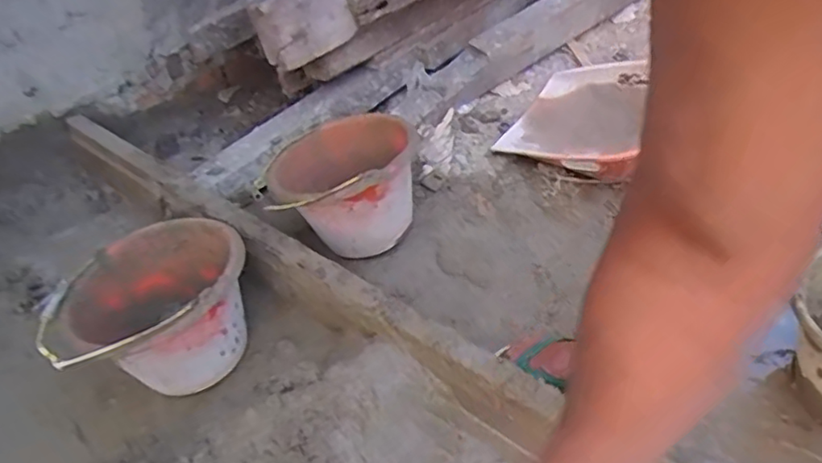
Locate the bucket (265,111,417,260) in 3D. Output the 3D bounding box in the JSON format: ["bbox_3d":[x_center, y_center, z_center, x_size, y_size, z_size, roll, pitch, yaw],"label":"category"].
[{"bbox_3d":[-0.128,-0.086,1.213,0.270,0.218,0.270,-2,43,1],"label":"bucket"}]

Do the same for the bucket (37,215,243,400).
[{"bbox_3d":[-0.411,0.131,1.017,0.299,0.193,0.266,-18,45,-15],"label":"bucket"}]

